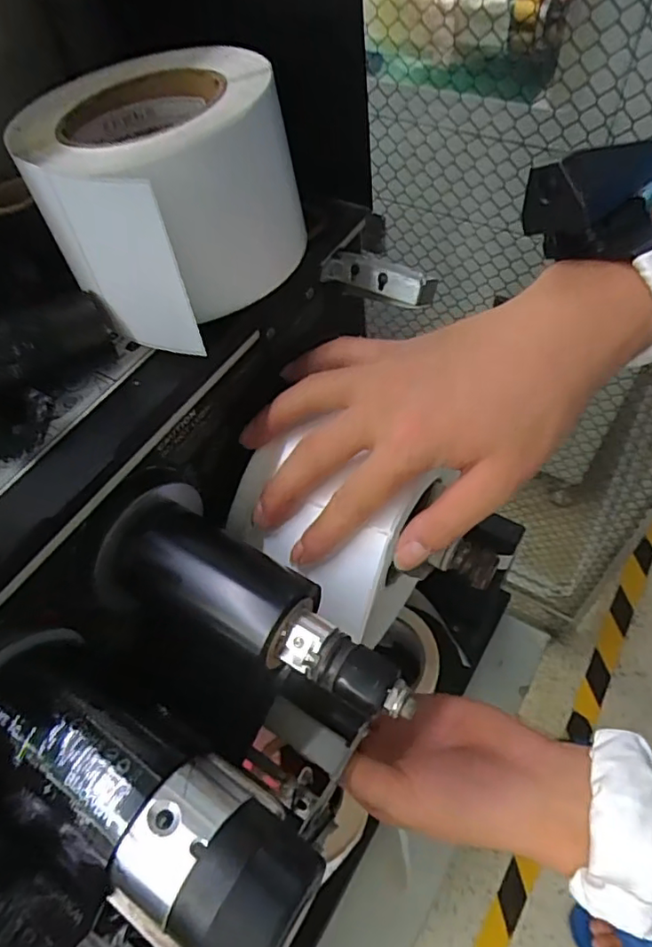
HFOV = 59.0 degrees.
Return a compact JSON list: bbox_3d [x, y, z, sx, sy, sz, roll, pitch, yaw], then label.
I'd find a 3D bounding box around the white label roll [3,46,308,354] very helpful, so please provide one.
[{"bbox_3d":[-0.084,-0.147,0.285,0.134,0.076,0.136,22,61,19],"label":"white label roll"}]

